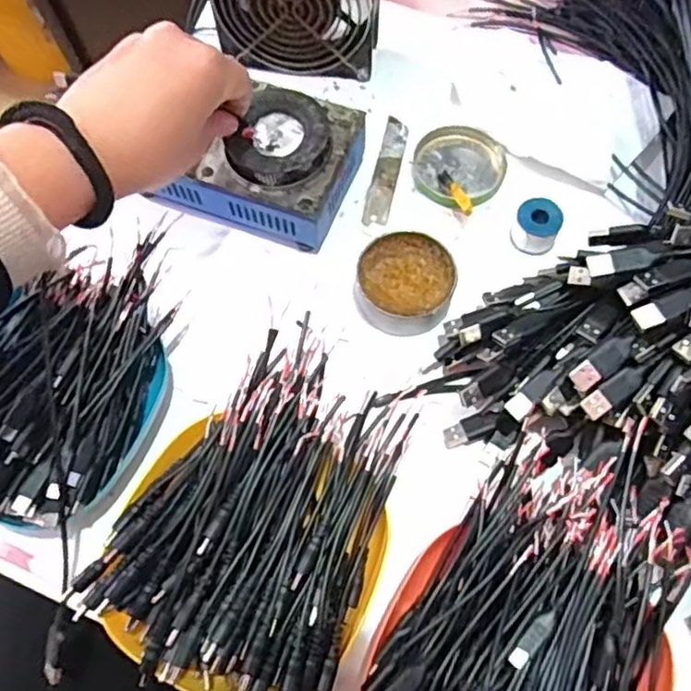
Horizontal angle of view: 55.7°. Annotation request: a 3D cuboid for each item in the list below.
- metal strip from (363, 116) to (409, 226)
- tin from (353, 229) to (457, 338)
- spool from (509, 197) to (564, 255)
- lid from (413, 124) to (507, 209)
[{"bbox_3d":[0.031,-0.130,0.480,0.018,0.004,0.095,11,69,7],"label":"metal strip"},{"bbox_3d":[0.039,-0.042,0.428,0.063,0.024,0.067,-1,68,2],"label":"tin"},{"bbox_3d":[0.129,-0.080,0.442,0.029,0.024,0.030,-1,68,2],"label":"spool"},{"bbox_3d":[0.082,-0.131,0.477,0.065,0.013,0.064,-1,68,2],"label":"lid"}]

